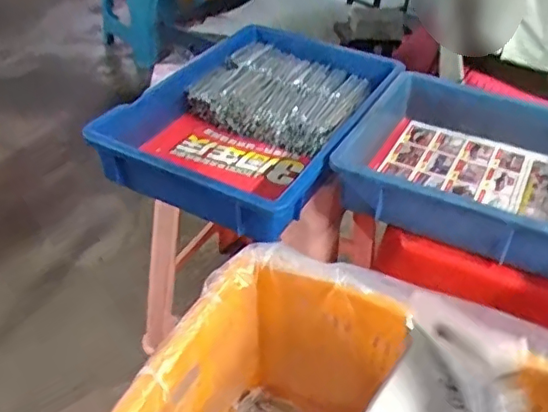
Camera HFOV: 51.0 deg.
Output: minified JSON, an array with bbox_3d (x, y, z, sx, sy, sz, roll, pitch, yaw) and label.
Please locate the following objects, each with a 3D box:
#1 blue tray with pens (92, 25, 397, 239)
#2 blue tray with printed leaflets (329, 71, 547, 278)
[{"bbox_3d":[-0.018,-0.135,0.835,0.297,0.079,0.433,21,43,19],"label":"blue tray with pens"},{"bbox_3d":[0.315,-0.035,0.729,0.423,0.073,0.291,21,43,19],"label":"blue tray with printed leaflets"}]

